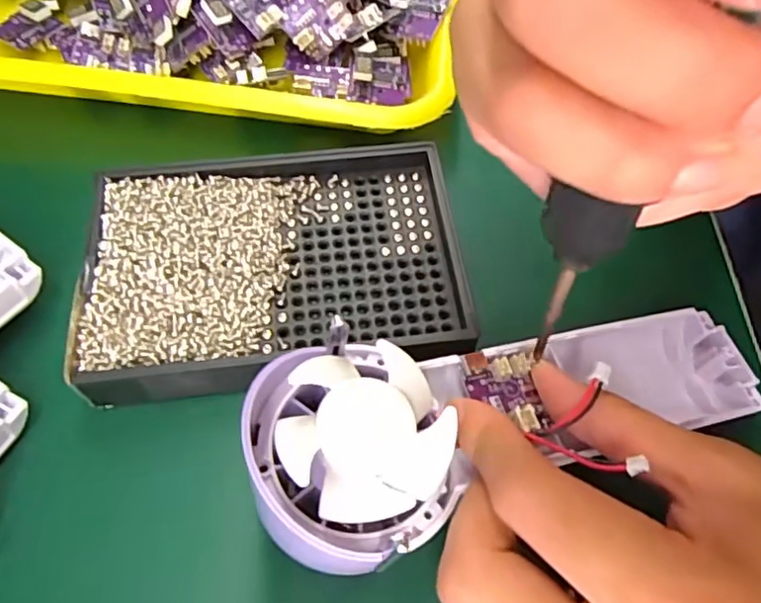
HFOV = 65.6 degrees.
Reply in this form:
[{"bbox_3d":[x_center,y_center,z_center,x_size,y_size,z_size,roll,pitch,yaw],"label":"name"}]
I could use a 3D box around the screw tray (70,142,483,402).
[{"bbox_3d":[-0.038,-0.015,0.221,0.137,0.013,0.092,-7,63,-6],"label":"screw tray"}]

